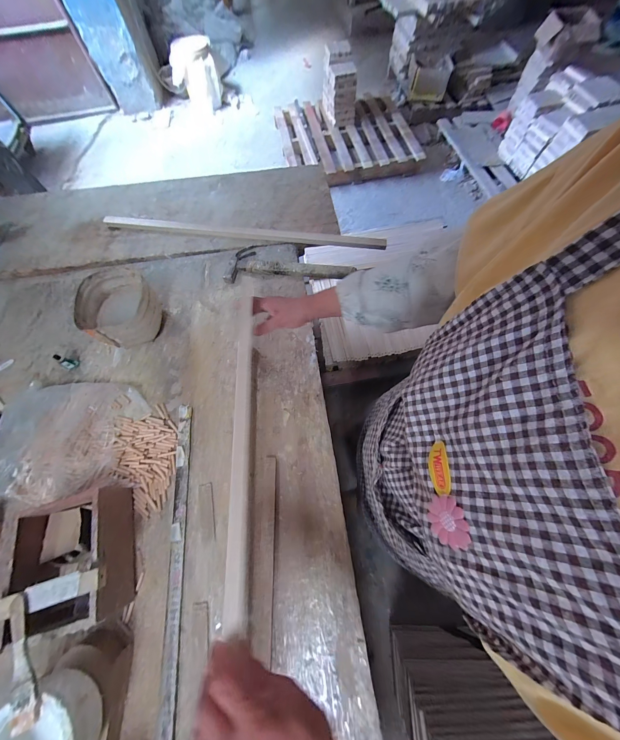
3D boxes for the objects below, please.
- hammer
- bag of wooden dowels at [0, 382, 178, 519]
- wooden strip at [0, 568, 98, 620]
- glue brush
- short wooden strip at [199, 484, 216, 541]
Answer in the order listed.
[{"bbox_3d":[-0.056,-0.305,0.725,0.344,0.036,0.146,0,68,1],"label":"hammer"},{"bbox_3d":[-0.456,0.141,0.541,0.375,0.032,0.232,5,68,3],"label":"bag of wooden dowels"},{"bbox_3d":[-0.387,0.320,0.376,0.166,0.016,0.031,-15,68,-5],"label":"wooden strip"},{"bbox_3d":[-0.371,0.370,0.343,0.031,0.012,0.141,-28,69,-10],"label":"glue brush"},{"bbox_3d":[-0.194,0.266,0.501,0.025,0.004,0.097,-12,68,-4],"label":"short wooden strip"}]

